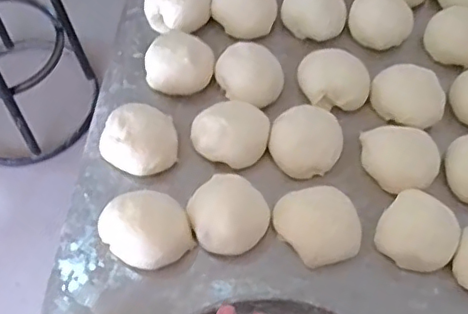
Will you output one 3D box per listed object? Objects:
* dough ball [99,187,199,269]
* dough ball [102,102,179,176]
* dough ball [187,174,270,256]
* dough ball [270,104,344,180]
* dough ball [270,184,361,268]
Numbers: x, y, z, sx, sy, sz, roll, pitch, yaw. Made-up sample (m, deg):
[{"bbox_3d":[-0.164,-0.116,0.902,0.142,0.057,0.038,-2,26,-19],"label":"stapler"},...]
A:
[{"bbox_3d":[-0.075,0.061,0.501,0.065,0.046,0.072,-40,70,-20],"label":"dough ball"},{"bbox_3d":[-0.087,-0.017,0.535,0.065,0.034,0.061,1,62,-2],"label":"dough ball"},{"bbox_3d":[-0.005,0.048,0.512,0.065,0.047,0.065,1,62,-2],"label":"dough ball"},{"bbox_3d":[0.067,-0.015,0.550,0.065,0.034,0.066,1,62,-2],"label":"dough ball"},{"bbox_3d":[0.072,0.058,0.505,0.063,0.029,0.066,1,62,-2],"label":"dough ball"}]

